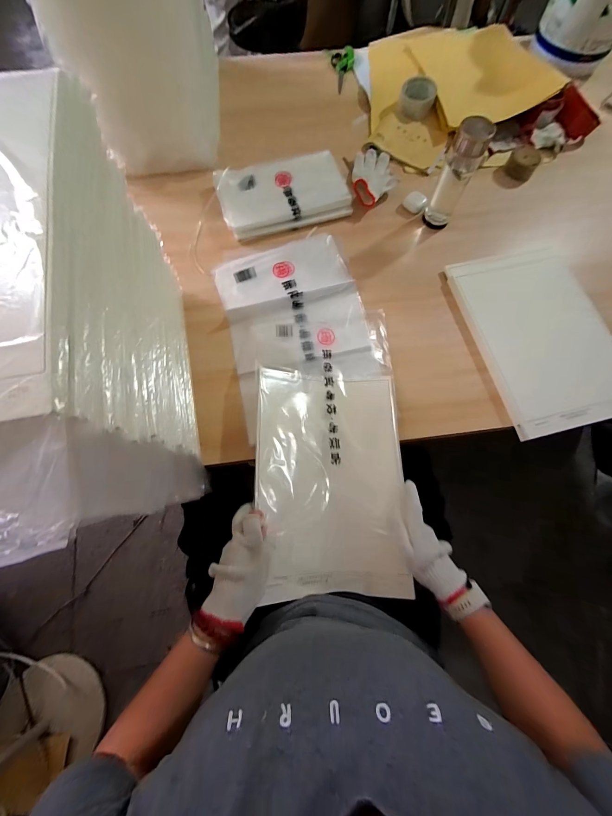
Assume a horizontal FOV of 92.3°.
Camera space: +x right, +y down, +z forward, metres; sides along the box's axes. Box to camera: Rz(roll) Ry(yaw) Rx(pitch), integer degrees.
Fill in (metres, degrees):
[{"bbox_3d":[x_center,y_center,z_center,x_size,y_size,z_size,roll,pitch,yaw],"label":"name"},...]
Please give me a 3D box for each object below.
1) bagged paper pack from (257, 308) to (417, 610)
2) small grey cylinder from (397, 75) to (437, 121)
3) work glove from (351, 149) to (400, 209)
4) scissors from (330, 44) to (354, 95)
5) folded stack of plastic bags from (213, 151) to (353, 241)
[{"bbox_3d":[0.044,0.041,0.524,0.256,0.077,0.504,-1,74,-1],"label":"bagged paper pack"},{"bbox_3d":[0.292,-0.815,0.772,0.090,0.038,0.085,14,74,3],"label":"small grey cylinder"},{"bbox_3d":[0.167,-0.577,0.718,0.104,0.040,0.192,4,74,0],"label":"work glove"},{"bbox_3d":[0.107,-0.993,0.857,0.065,0.020,0.173,4,74,0],"label":"scissors"},{"bbox_3d":[-0.055,-0.515,0.708,0.300,0.036,0.187,-14,74,-5],"label":"folded stack of plastic bags"}]

